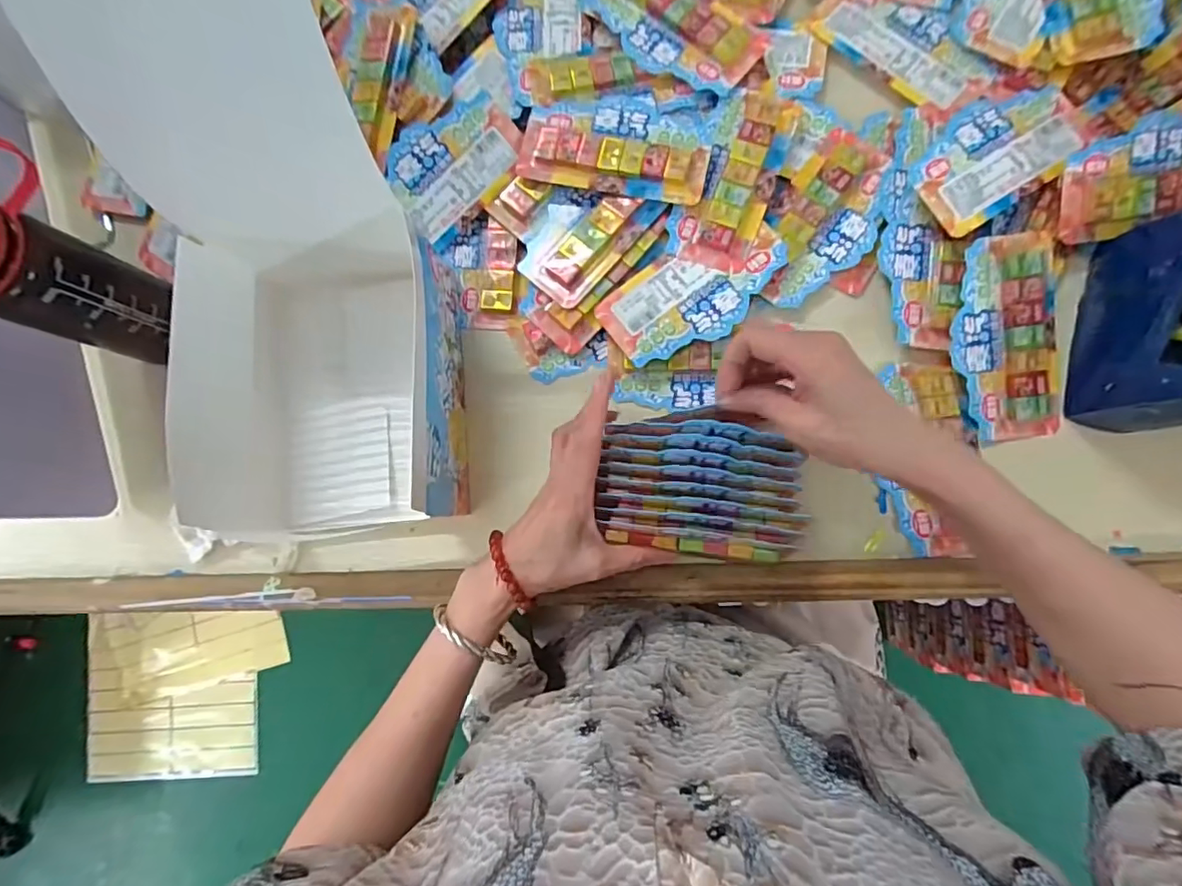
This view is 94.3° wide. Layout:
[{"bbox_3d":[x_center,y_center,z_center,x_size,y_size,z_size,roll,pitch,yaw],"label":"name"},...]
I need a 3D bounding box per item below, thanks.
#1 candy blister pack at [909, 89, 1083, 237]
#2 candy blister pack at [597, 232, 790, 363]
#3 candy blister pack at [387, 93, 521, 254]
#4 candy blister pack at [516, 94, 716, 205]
[{"bbox_3d":[0.301,-0.217,0.408,0.140,0.010,0.080,-31,83,-6],"label":"candy blister pack"},{"bbox_3d":[0.081,-0.114,0.422,0.141,0.006,0.071,-28,84,1],"label":"candy blister pack"},{"bbox_3d":[-0.112,-0.224,0.438,0.110,0.006,0.078,-44,105,8],"label":"candy blister pack"},{"bbox_3d":[0.020,-0.238,0.429,0.145,0.019,0.084,12,86,5],"label":"candy blister pack"}]

